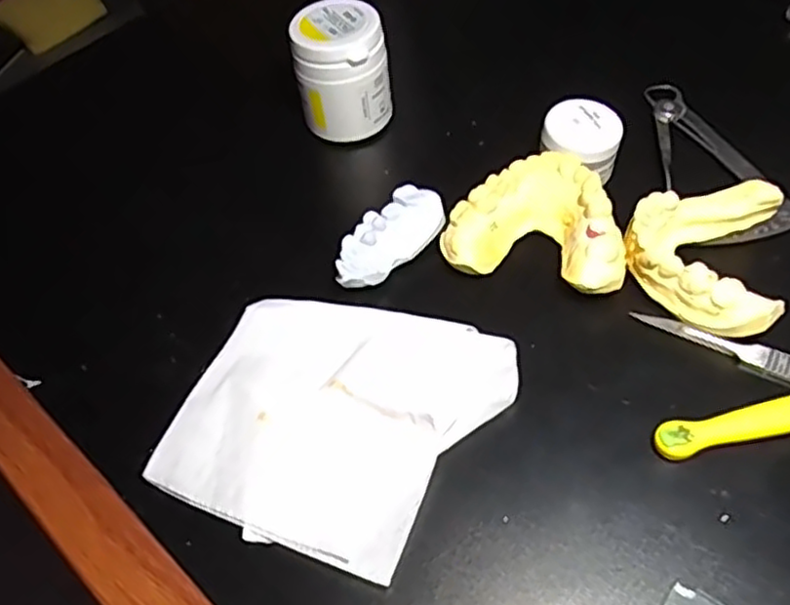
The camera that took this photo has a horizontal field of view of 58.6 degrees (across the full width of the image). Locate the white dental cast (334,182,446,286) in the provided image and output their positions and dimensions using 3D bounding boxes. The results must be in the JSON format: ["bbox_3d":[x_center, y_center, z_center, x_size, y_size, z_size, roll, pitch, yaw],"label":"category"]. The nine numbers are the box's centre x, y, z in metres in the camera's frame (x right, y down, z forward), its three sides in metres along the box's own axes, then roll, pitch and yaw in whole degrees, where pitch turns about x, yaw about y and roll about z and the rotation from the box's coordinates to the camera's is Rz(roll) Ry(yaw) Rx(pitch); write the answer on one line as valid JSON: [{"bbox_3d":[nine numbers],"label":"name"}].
[{"bbox_3d":[-0.003,-0.026,0.292,0.022,0.014,0.057,33,61,27],"label":"white dental cast"}]

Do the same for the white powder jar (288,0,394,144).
[{"bbox_3d":[-0.025,-0.111,0.341,0.043,0.050,0.041,-3,52,3],"label":"white powder jar"}]

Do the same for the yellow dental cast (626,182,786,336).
[{"bbox_3d":[0.119,-0.019,0.274,0.054,0.022,0.067,10,53,13],"label":"yellow dental cast"}]

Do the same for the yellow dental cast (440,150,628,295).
[{"bbox_3d":[0.061,-0.033,0.291,0.070,0.025,0.059,14,54,16],"label":"yellow dental cast"}]

